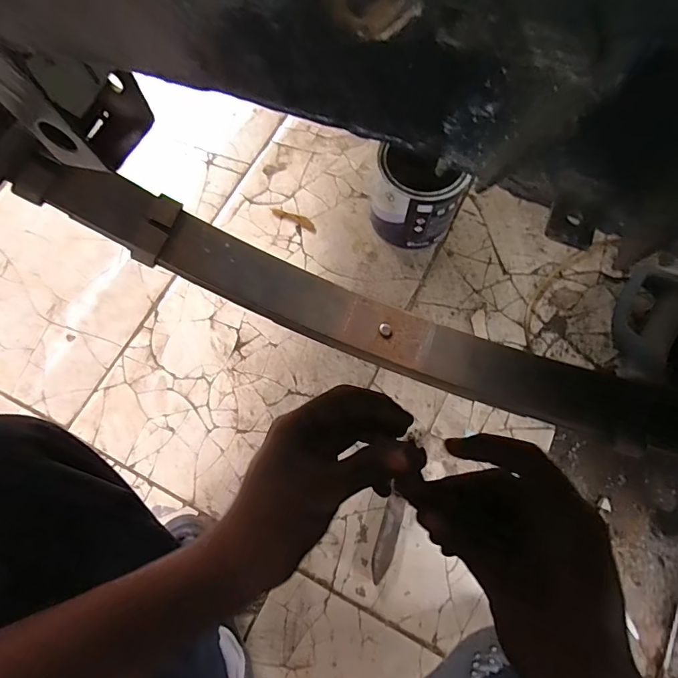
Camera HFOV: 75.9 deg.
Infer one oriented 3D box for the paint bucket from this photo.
[{"bbox_3d":[0.137,-0.248,0.754,0.136,0.166,0.138,0,72,0],"label":"paint bucket"}]

